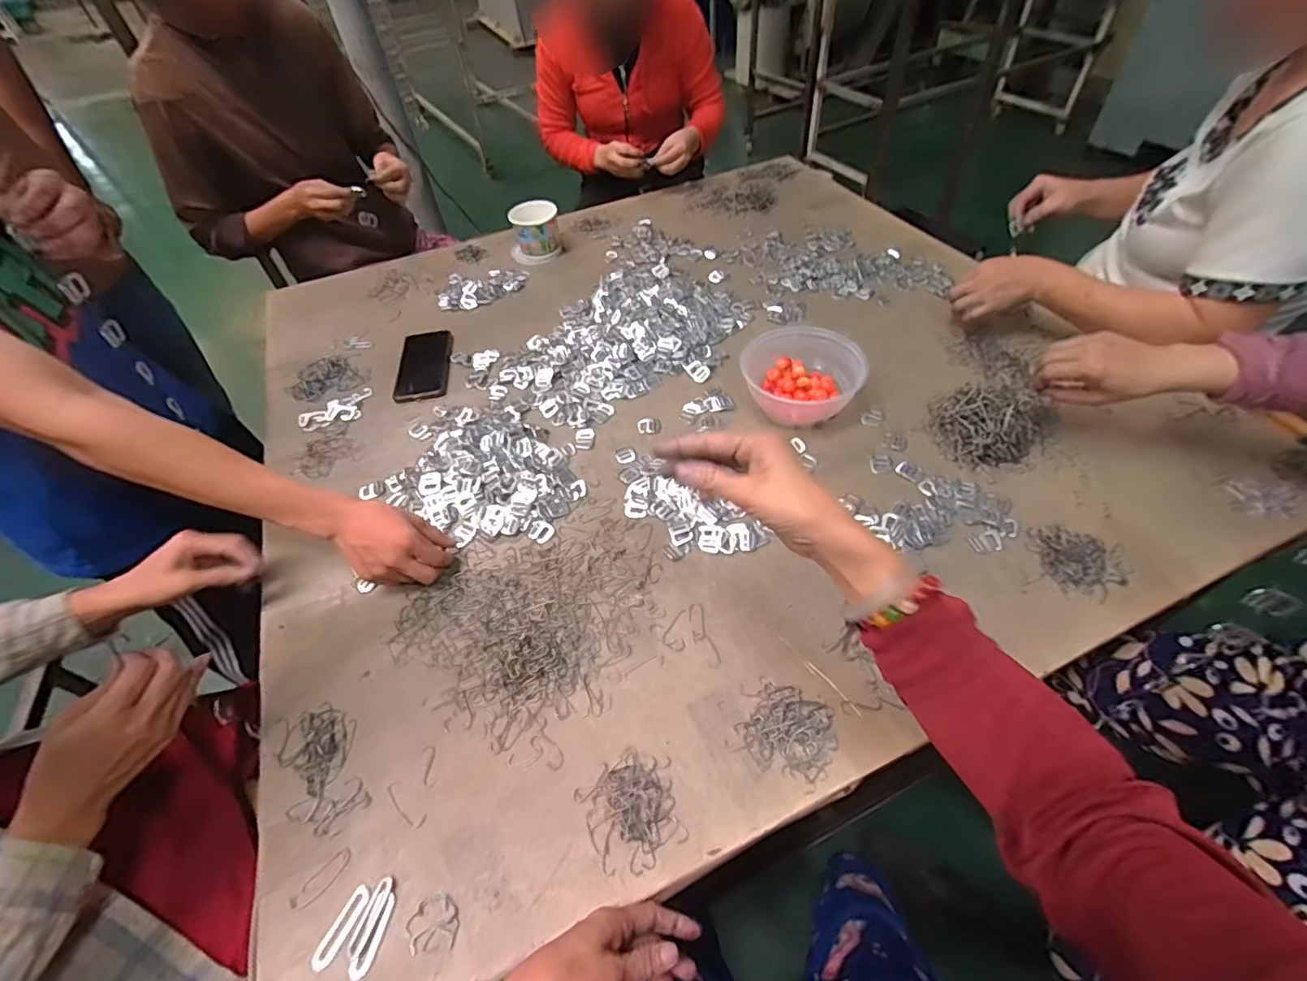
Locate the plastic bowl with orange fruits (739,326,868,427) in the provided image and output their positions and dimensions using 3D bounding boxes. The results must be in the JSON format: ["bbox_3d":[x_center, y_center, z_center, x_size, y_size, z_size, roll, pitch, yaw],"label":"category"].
[{"bbox_3d":[0.196,-0.159,0.777,0.135,0.073,0.139,-3,50,4],"label":"plastic bowl with orange fruits"}]

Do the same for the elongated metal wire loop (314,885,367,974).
[{"bbox_3d":[-0.246,0.345,0.441,0.016,0.004,0.054,14,53,17],"label":"elongated metal wire loop"}]

